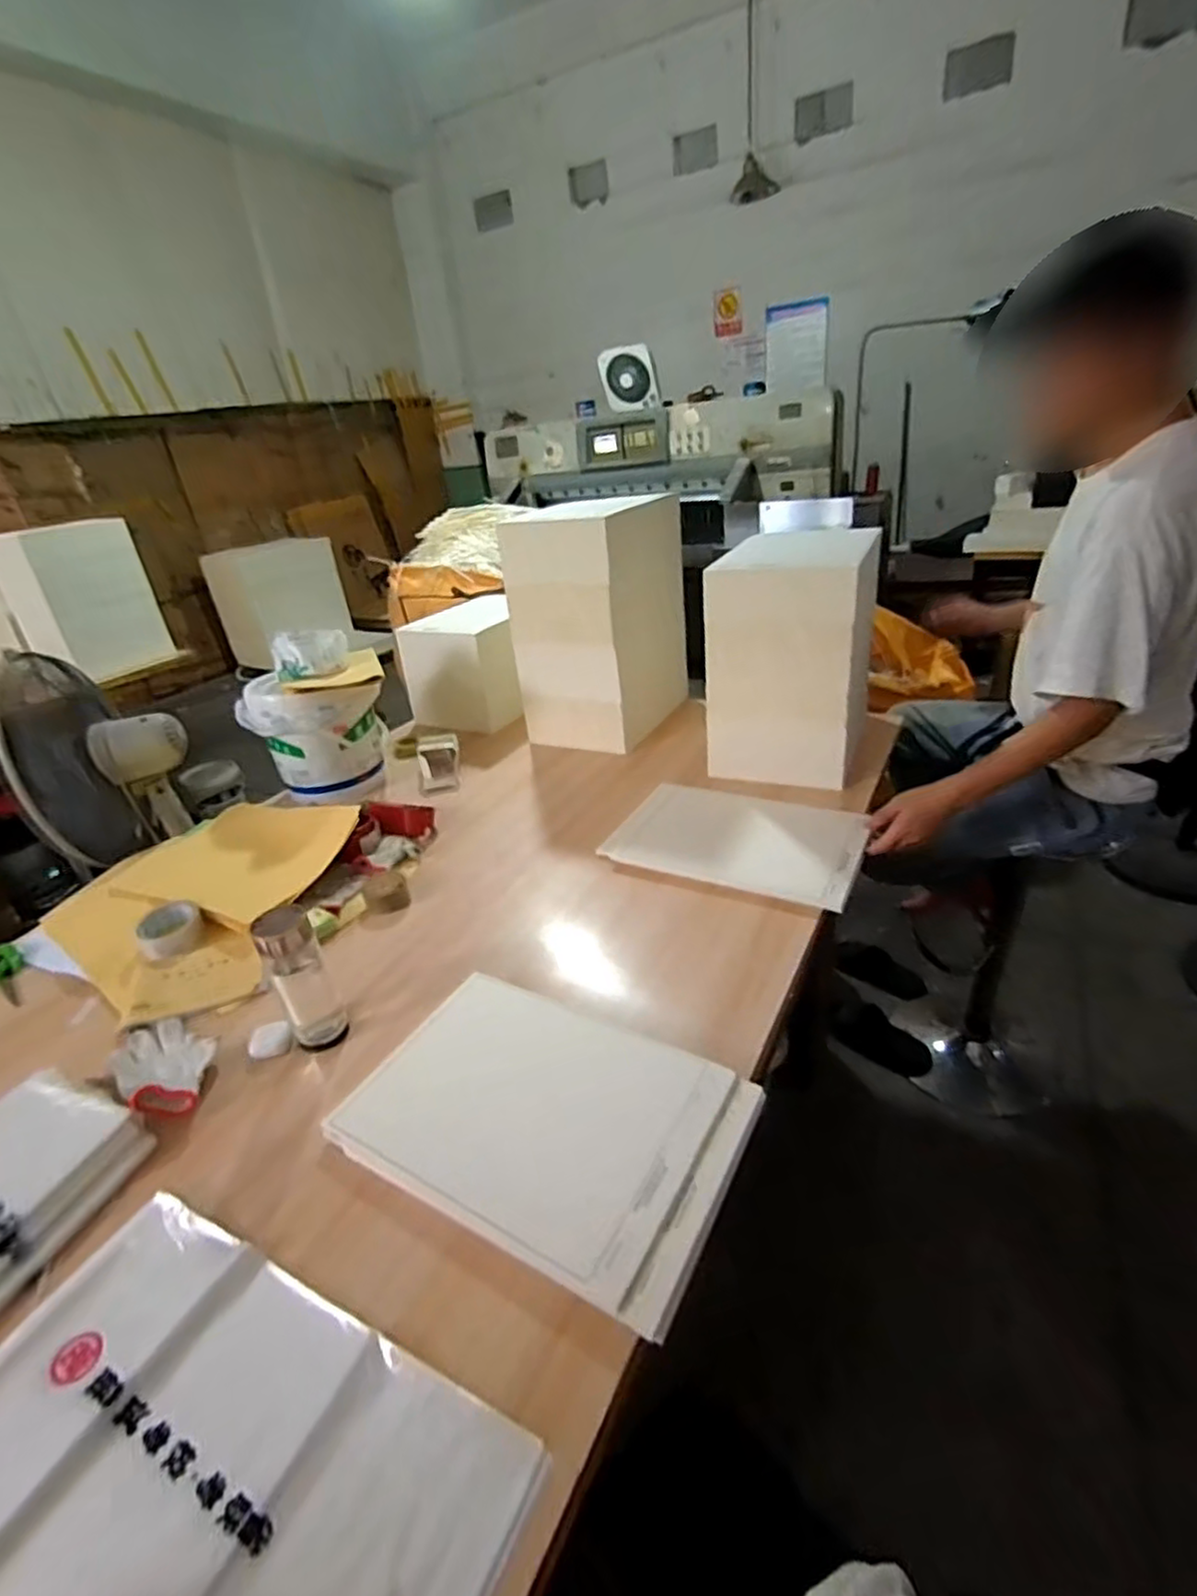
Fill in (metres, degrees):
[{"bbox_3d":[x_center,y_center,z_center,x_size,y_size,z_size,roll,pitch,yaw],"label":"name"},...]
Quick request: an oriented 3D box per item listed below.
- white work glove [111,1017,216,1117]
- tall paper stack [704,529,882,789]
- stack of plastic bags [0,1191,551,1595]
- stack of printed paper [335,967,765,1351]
[{"bbox_3d":[-0.566,0.345,0.905,0.111,0.046,0.212,-31,25,-33],"label":"white work glove"},{"bbox_3d":[0.366,-0.269,1.329,0.283,0.436,0.235,8,32,26],"label":"tall paper stack"},{"bbox_3d":[-0.316,0.523,0.521,0.492,0.019,0.288,9,35,26],"label":"stack of plastic bags"},{"bbox_3d":[-0.059,0.344,0.758,0.412,0.030,0.260,10,36,30],"label":"stack of printed paper"}]

